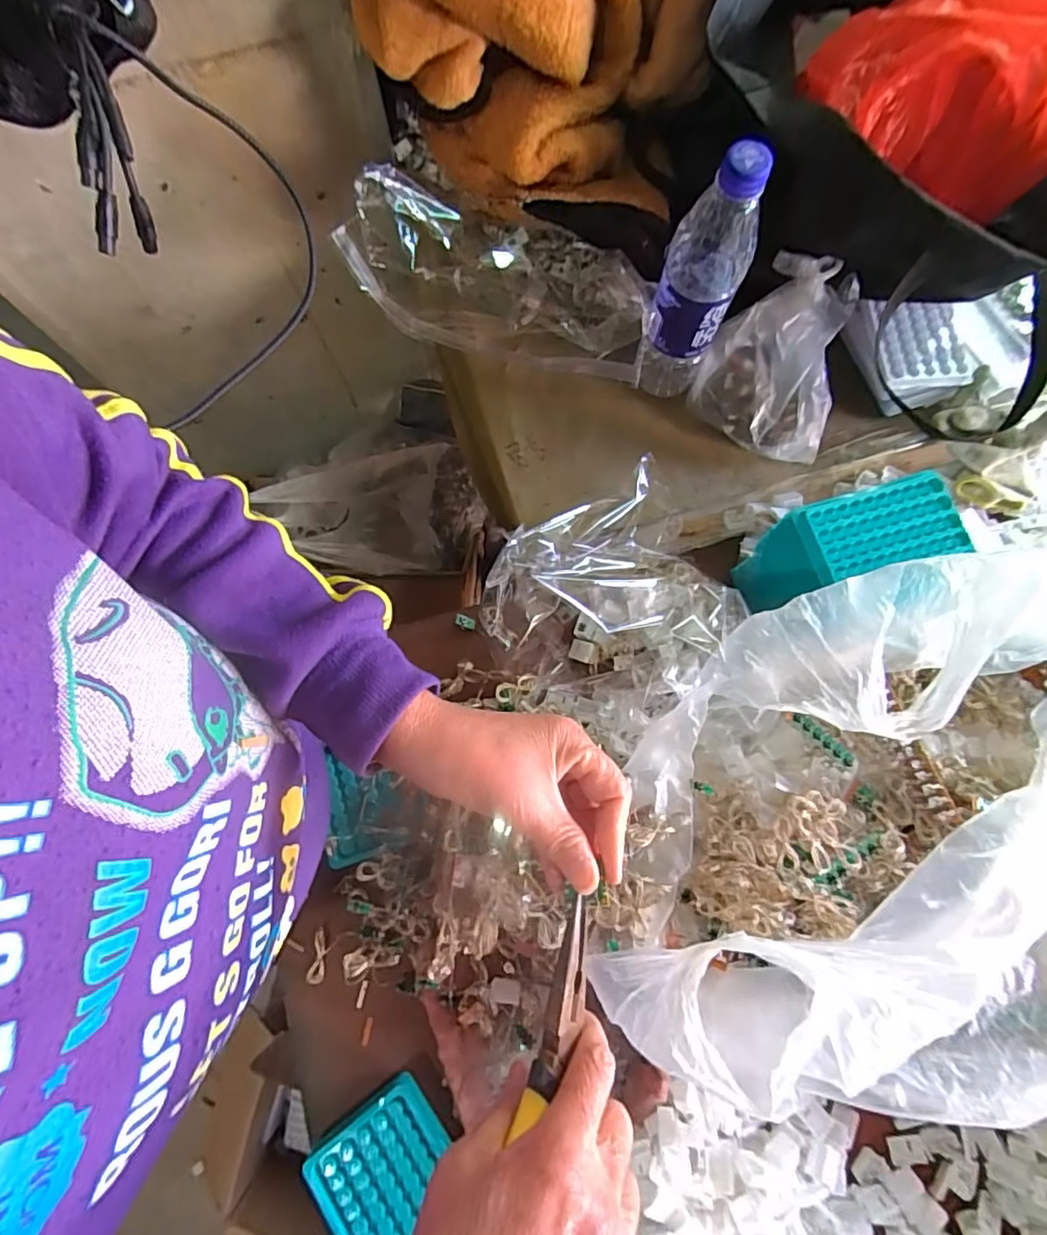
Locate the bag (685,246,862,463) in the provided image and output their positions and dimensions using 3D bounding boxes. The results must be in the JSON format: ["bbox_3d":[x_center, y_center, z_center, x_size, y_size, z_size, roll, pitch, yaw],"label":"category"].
[{"bbox_3d":[0.253,-0.253,0.557,0.131,0.081,0.156,28,79,6],"label":"bag"}]

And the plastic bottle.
[{"bbox_3d":[0.148,-0.284,0.496,0.066,0.222,0.059,14,78,3],"label":"plastic bottle"}]

